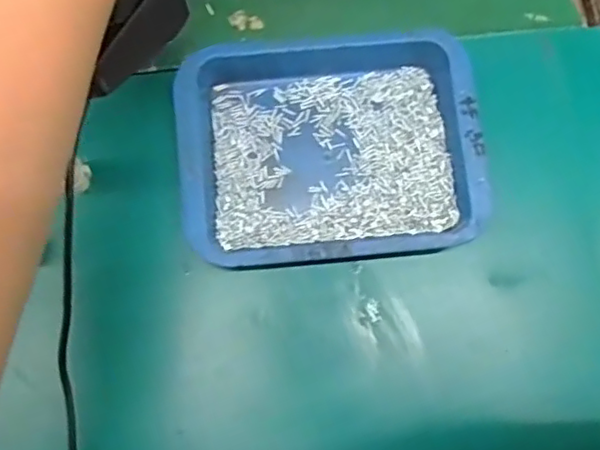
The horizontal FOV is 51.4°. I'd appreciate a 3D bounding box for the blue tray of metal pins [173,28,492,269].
[{"bbox_3d":[0.016,-0.041,0.335,0.155,0.026,0.119,-5,77,-3],"label":"blue tray of metal pins"}]

